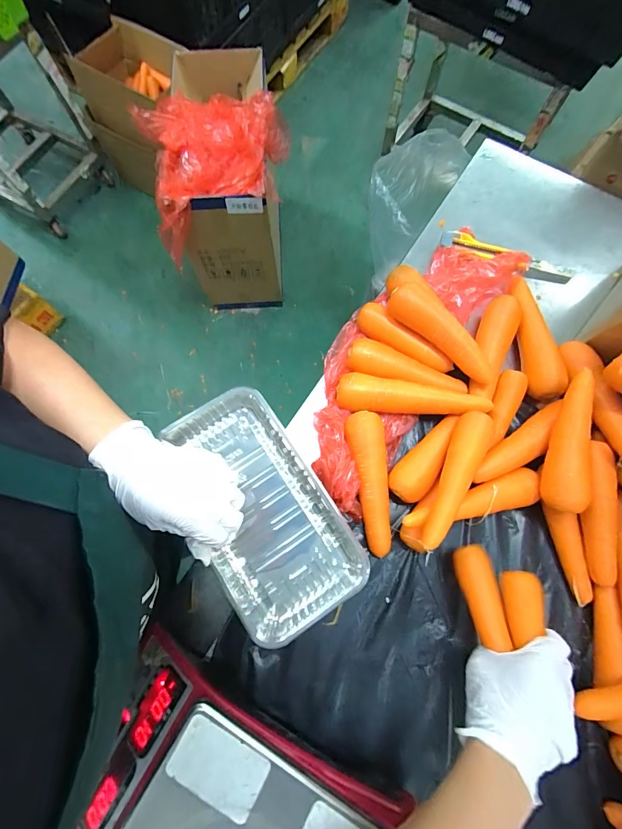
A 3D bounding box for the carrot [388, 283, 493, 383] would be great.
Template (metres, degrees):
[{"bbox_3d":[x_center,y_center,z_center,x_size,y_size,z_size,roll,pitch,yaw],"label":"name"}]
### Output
[{"bbox_3d":[0.174,-0.111,0.475,0.177,0.041,0.039,43,79,11],"label":"carrot"}]

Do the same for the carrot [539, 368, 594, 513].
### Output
[{"bbox_3d":[0.307,0.032,0.424,0.043,0.042,0.165,9,75,3],"label":"carrot"}]

